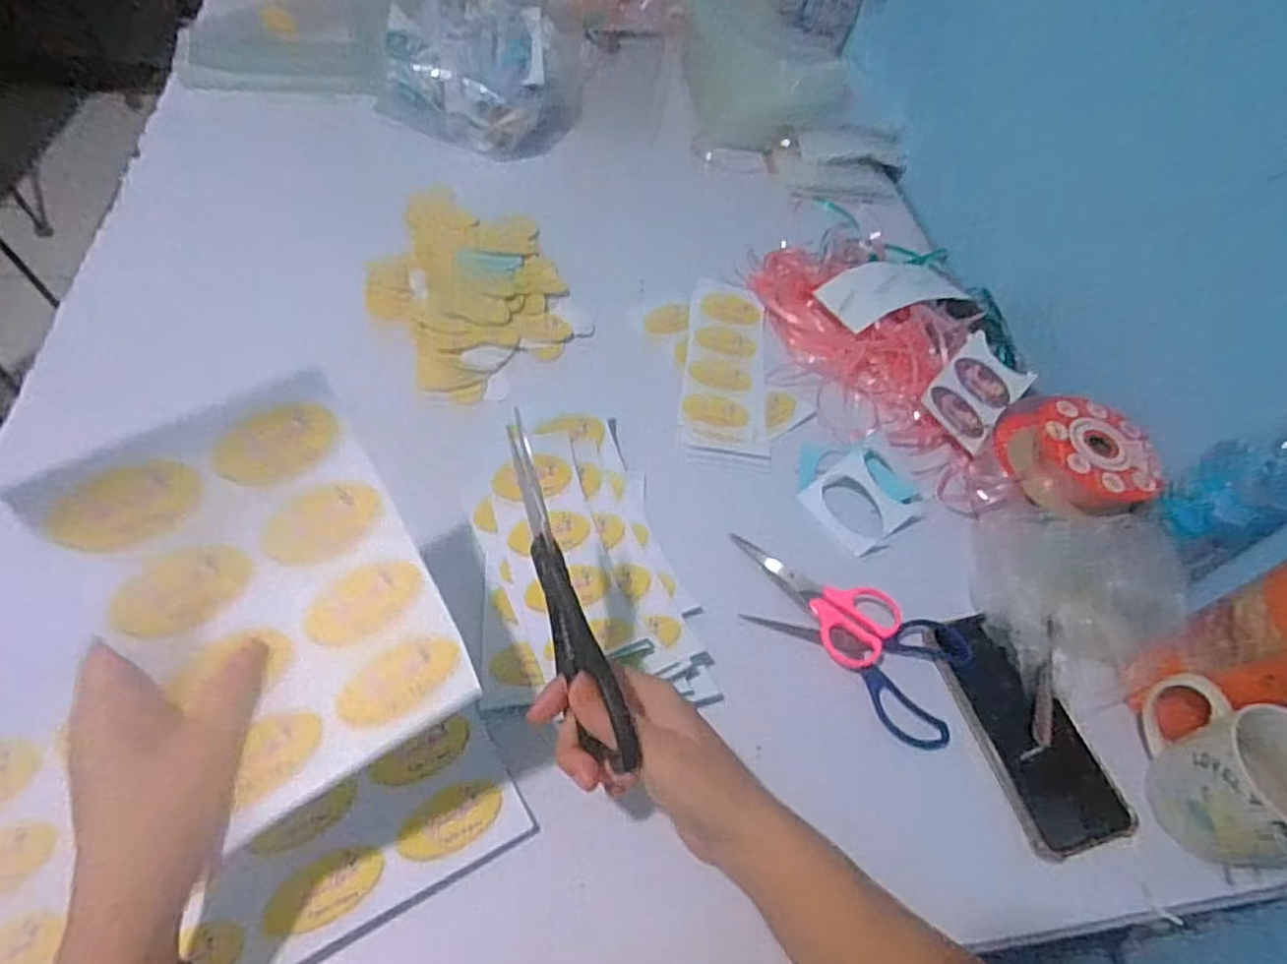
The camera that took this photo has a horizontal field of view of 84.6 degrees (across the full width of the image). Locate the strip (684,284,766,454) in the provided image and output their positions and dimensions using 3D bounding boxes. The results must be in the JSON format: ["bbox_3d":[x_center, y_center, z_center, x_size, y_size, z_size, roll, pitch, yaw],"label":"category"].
[{"bbox_3d":[0.083,-0.121,0.703,0.078,0.004,0.238,9,52,-4],"label":"strip"}]

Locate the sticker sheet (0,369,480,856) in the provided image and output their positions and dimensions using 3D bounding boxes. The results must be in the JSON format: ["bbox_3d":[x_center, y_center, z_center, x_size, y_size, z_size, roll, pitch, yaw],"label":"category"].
[{"bbox_3d":[-0.187,0.057,0.359,0.144,0.044,0.191,-29,84,-25],"label":"sticker sheet"}]

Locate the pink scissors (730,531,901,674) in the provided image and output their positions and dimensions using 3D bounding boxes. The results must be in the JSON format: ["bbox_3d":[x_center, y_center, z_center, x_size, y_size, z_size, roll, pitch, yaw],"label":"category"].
[{"bbox_3d":[0.135,0.079,0.550,0.060,0.018,0.139,-29,65,-29],"label":"pink scissors"}]

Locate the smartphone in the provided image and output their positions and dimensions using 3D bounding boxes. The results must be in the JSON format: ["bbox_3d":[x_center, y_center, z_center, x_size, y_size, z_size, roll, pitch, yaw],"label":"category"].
[{"bbox_3d":[0.272,0.173,0.503,0.079,0.007,0.162,-8,57,-18],"label":"smartphone"}]

